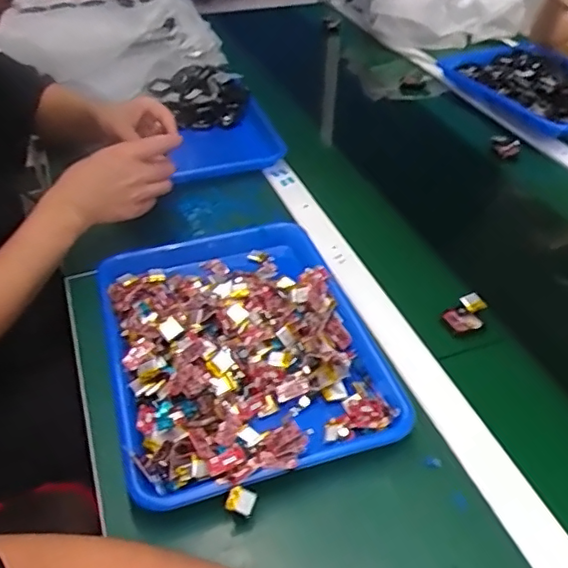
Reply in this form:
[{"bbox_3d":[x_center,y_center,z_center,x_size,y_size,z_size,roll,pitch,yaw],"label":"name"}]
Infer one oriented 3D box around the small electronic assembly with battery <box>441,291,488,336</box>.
[{"bbox_3d":[0.200,0.033,0.646,0.051,0.019,0.035,-26,47,-28],"label":"small electronic assembly with battery"}]

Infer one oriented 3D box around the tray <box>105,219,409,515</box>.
[{"bbox_3d":[-0.050,0.048,0.606,0.256,0.045,0.339,-13,42,-16],"label":"tray"}]

